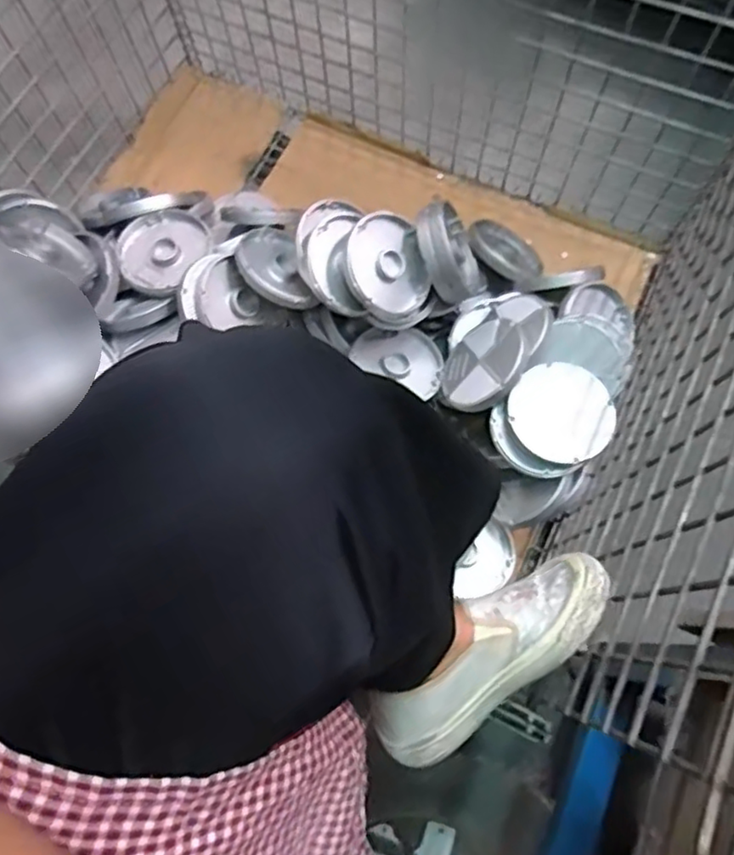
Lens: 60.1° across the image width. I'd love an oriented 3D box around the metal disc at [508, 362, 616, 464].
[{"bbox_3d":[0.263,-0.021,0.854,0.130,0.015,0.135,-1,72,2],"label":"metal disc"}]

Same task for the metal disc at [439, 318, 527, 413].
[{"bbox_3d":[0.166,-0.091,0.906,0.022,0.134,0.139,32,77,-31],"label":"metal disc"}]

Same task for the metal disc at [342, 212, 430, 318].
[{"bbox_3d":[0.029,-0.229,0.899,0.131,0.032,0.142,-1,91,-29],"label":"metal disc"}]

